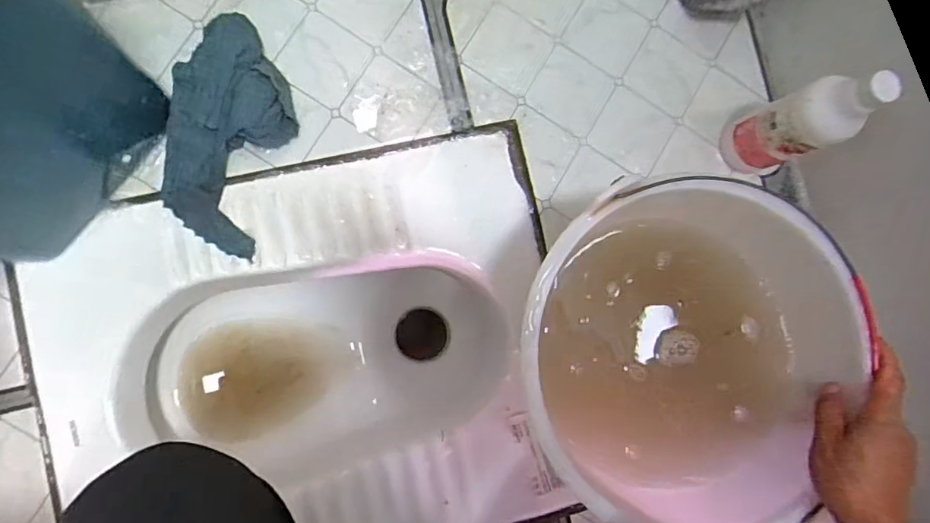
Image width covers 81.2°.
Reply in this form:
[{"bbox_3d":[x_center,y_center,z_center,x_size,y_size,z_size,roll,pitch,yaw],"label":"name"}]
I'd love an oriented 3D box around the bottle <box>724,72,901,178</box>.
[{"bbox_3d":[0.331,-0.134,0.545,0.053,0.184,0.067,-21,88,-9],"label":"bottle"}]

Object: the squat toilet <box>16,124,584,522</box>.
[{"bbox_3d":[-0.175,0.124,0.682,0.546,0.202,0.443,-12,87,-8],"label":"squat toilet"}]

